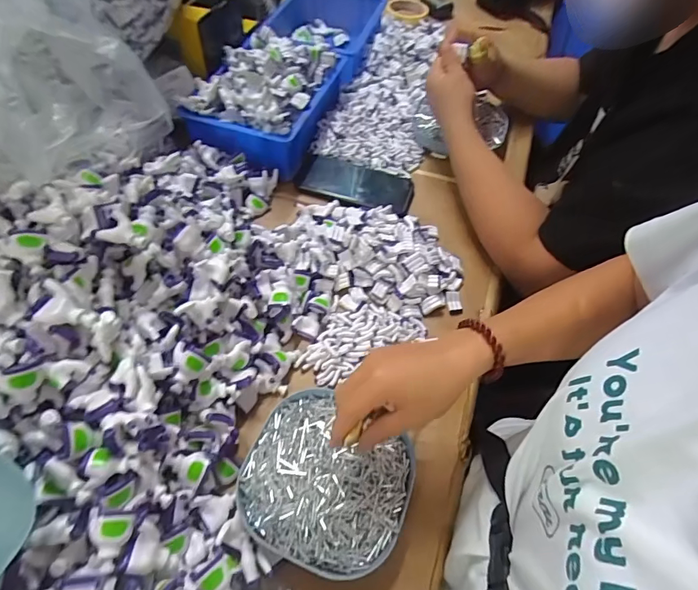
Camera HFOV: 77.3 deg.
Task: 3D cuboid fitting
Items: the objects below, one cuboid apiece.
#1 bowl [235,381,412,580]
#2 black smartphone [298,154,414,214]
[{"bbox_3d":[-0.020,0.161,0.382,0.139,0.038,0.133,2,56,-3],"label":"bowl"},{"bbox_3d":[0.010,-0.159,0.614,0.157,0.012,0.087,17,56,6],"label":"black smartphone"}]

